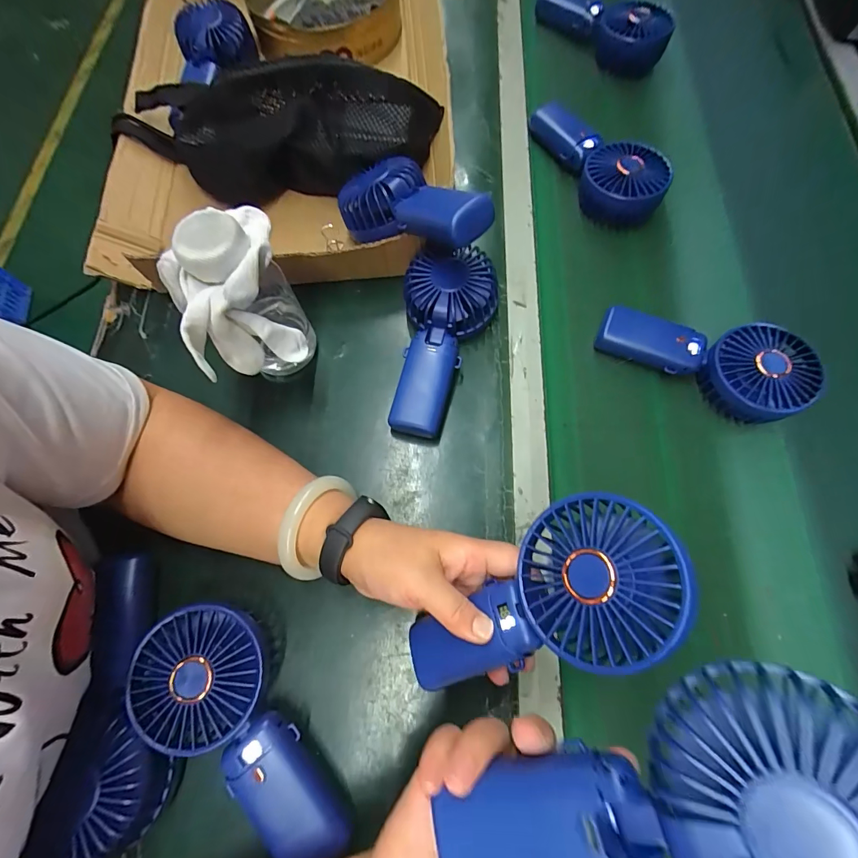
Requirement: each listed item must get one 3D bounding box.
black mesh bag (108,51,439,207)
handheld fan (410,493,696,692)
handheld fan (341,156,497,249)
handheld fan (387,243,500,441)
[{"bbox_3d":[-0.166,-0.308,0.422,0.339,0.104,0.095,4,71,3],"label":"black mesh bag"},{"bbox_3d":[0.058,0.105,0.240,0.176,0.047,0.077,-39,69,23],"label":"handheld fan"},{"bbox_3d":[-0.013,-0.195,0.359,0.079,0.040,0.172,-45,54,-15],"label":"handheld fan"},{"bbox_3d":[0.009,-0.081,0.368,0.083,0.052,0.176,12,72,6],"label":"handheld fan"}]

